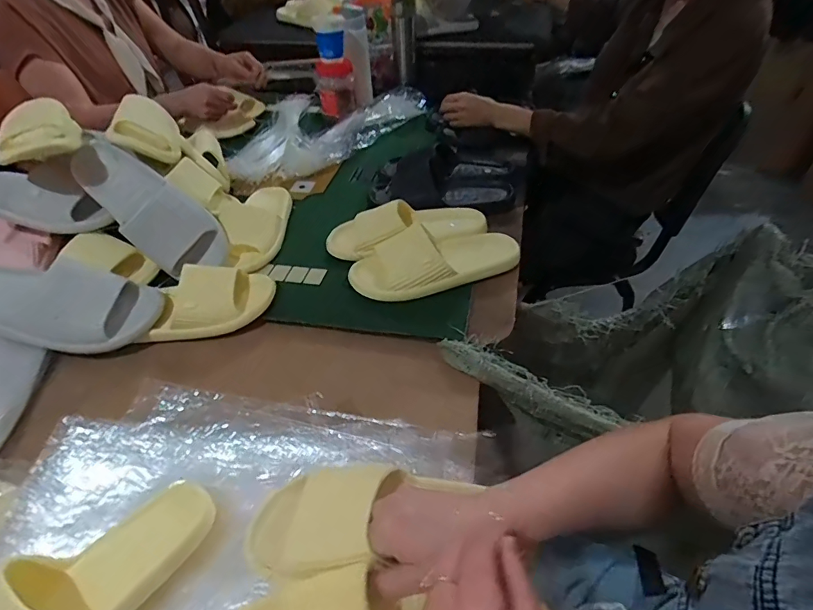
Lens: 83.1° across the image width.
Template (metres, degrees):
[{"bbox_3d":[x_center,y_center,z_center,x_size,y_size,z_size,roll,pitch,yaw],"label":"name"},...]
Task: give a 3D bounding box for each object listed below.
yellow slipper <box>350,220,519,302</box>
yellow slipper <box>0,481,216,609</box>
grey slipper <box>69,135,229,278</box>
[{"bbox_3d":[0.046,-0.074,0.697,0.258,0.064,0.100,-16,47,-12],"label":"yellow slipper"},{"bbox_3d":[-0.278,0.242,0.384,0.101,0.065,0.249,28,41,27],"label":"yellow slipper"},{"bbox_3d":[-0.401,-0.152,0.716,0.265,0.067,0.111,40,55,2],"label":"grey slipper"}]

